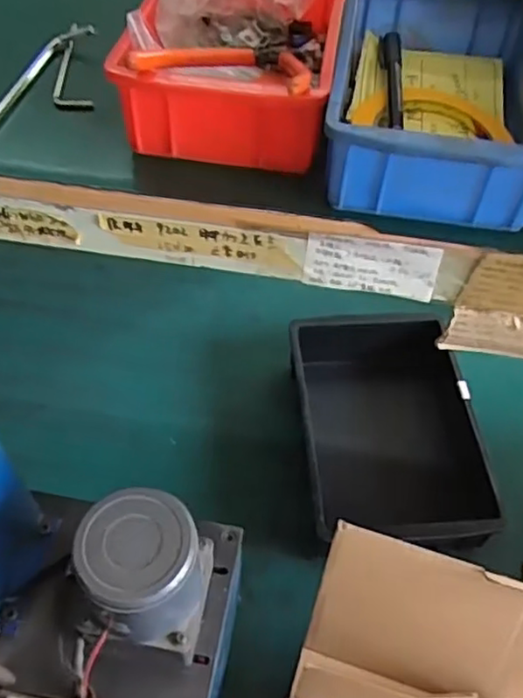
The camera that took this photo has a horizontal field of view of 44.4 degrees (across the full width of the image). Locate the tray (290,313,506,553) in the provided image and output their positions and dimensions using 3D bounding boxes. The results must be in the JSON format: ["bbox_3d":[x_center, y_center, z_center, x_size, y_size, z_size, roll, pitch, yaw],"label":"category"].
[{"bbox_3d":[0.151,0.098,0.768,0.210,0.095,0.283,-3,53,-5],"label":"tray"}]

